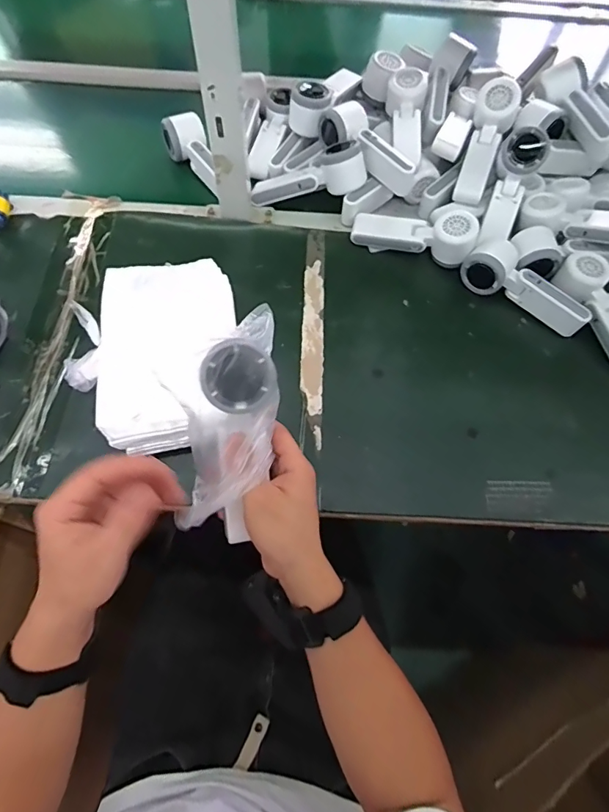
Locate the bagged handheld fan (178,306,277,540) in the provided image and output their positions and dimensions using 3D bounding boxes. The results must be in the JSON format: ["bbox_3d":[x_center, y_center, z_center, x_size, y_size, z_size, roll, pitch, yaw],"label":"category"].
[{"bbox_3d":[-0.056,0.016,0.351,0.061,0.039,0.181,13,97,3],"label":"bagged handheld fan"}]

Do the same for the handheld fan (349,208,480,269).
[{"bbox_3d":[0.150,-0.242,0.613,0.162,0.060,0.060,19,67,6],"label":"handheld fan"}]

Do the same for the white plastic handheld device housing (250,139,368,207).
[{"bbox_3d":[0.003,-0.327,0.633,0.164,0.045,0.067,-9,65,19],"label":"white plastic handheld device housing"}]

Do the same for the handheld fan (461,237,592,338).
[{"bbox_3d":[0.292,-0.159,0.585,0.167,0.050,0.068,30,68,11],"label":"handheld fan"}]

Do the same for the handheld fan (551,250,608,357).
[{"bbox_3d":[0.392,-0.122,0.578,0.055,0.050,0.164,-24,69,-13],"label":"handheld fan"}]

